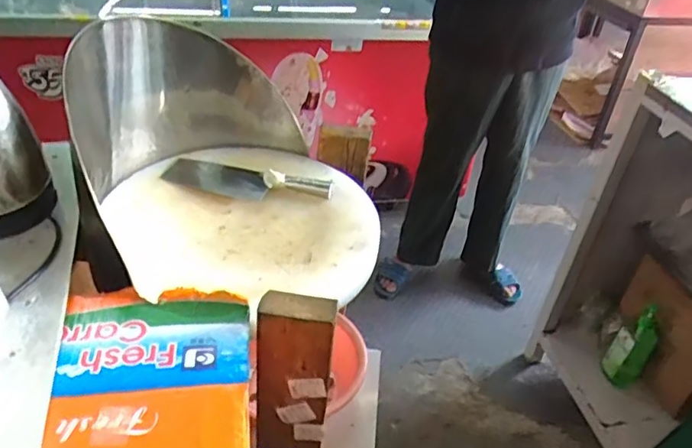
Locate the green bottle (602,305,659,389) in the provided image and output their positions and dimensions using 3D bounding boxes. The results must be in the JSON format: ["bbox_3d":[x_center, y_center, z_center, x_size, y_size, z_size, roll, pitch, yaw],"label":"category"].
[{"bbox_3d":[0.781,0.335,1.563,0.095,0.242,0.050,31,22,30],"label":"green bottle"}]

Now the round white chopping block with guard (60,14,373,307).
[{"bbox_3d":[-0.173,-0.138,0.931,0.375,0.285,0.477,-20,44,-31],"label":"round white chopping block with guard"}]

